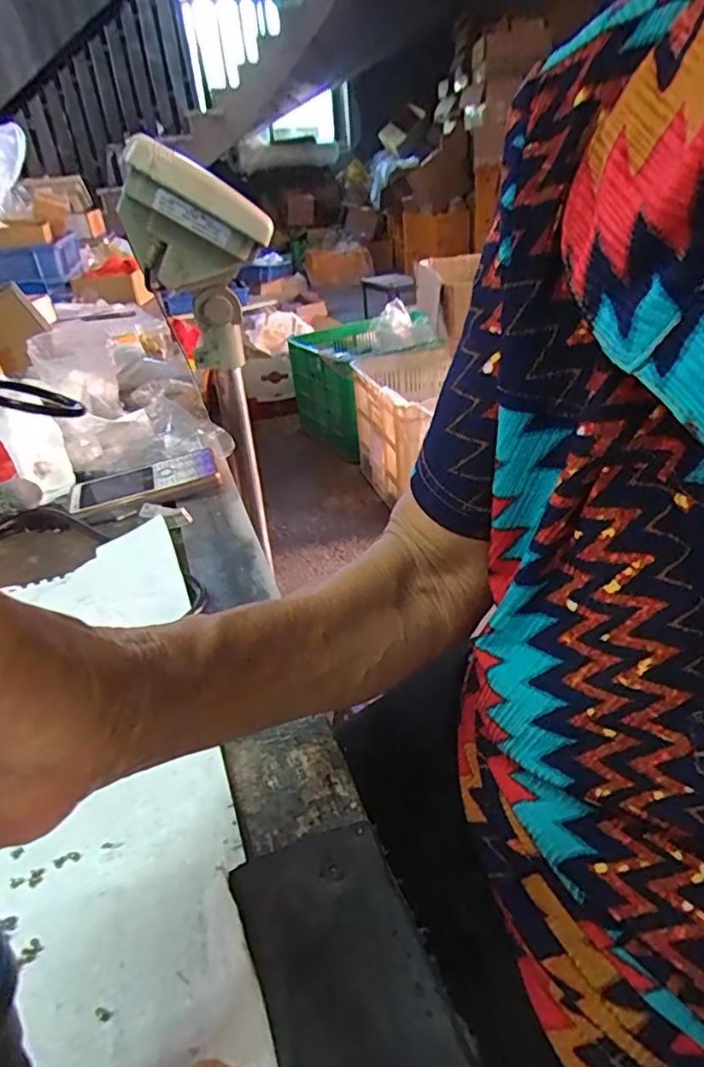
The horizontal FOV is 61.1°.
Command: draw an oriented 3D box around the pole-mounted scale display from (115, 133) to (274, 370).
[{"bbox_3d":[-0.166,-0.304,0.683,0.147,0.289,0.053,-7,65,-2],"label":"pole-mounted scale display"}]

